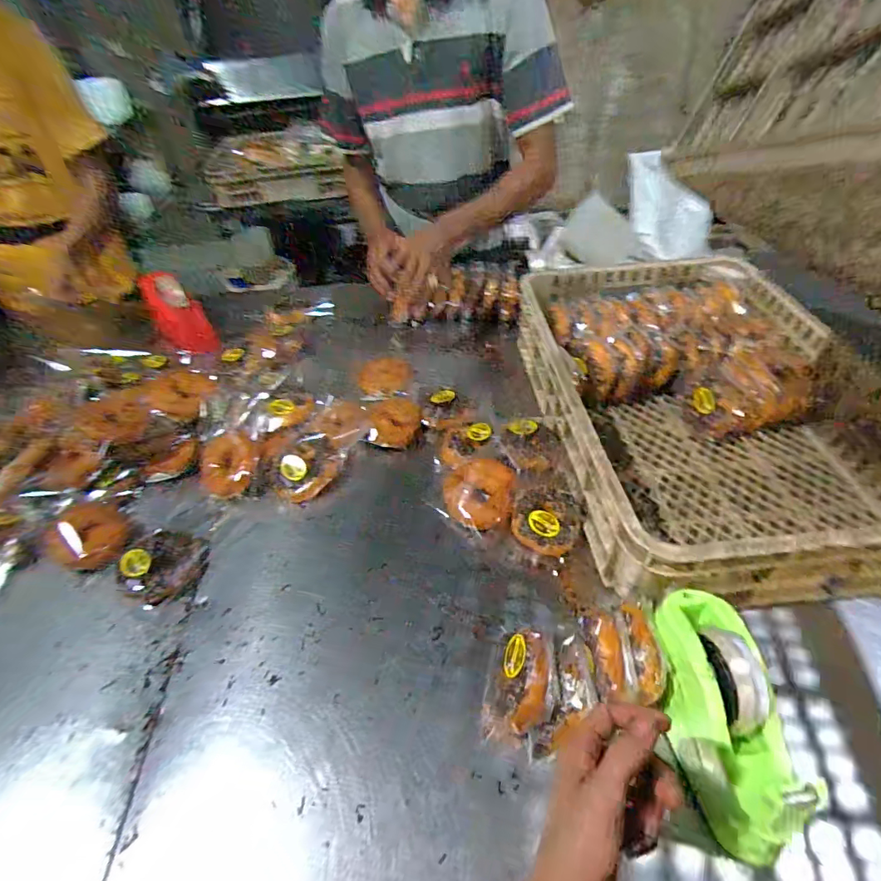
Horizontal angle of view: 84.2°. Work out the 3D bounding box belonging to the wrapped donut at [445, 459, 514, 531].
[{"bbox_3d":[0.055,0.075,0.694,0.099,0.028,0.101,6,48,10],"label":"wrapped donut"}]

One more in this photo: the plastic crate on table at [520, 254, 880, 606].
[{"bbox_3d":[0.380,-0.079,0.733,0.419,0.119,0.621,-5,47,-1],"label":"plastic crate on table"}]

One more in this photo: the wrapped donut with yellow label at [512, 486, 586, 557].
[{"bbox_3d":[0.144,0.102,0.658,0.090,0.028,0.100,20,51,21],"label":"wrapped donut with yellow label"}]

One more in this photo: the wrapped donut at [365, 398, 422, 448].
[{"bbox_3d":[-0.073,-0.028,0.798,0.081,0.033,0.101,1,47,4],"label":"wrapped donut"}]

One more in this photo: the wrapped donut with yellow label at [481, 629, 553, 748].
[{"bbox_3d":[0.078,0.246,0.487,0.064,0.083,0.094,9,48,12],"label":"wrapped donut with yellow label"}]

